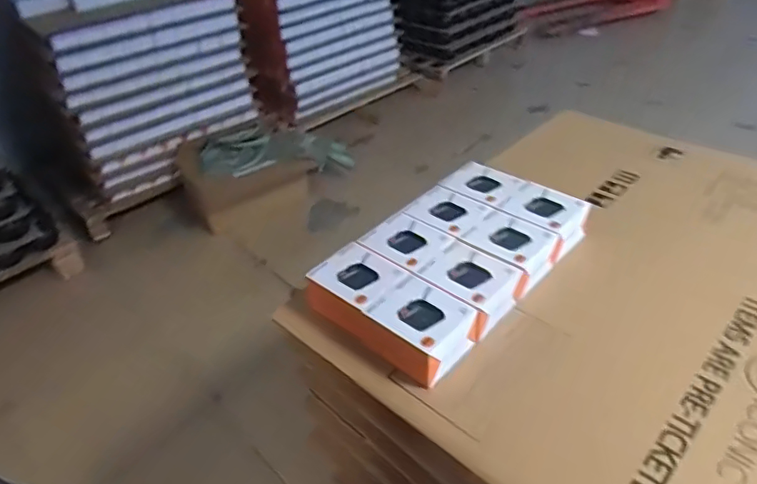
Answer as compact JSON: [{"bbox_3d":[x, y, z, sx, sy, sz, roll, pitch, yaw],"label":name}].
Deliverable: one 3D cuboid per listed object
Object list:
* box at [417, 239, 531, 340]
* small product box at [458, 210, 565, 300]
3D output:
[{"bbox_3d":[0.126,0.063,0.761,0.115,0.059,0.101,24,45,33],"label":"box"},{"bbox_3d":[0.196,0.011,0.818,0.112,0.057,0.111,27,47,36],"label":"small product box"}]

